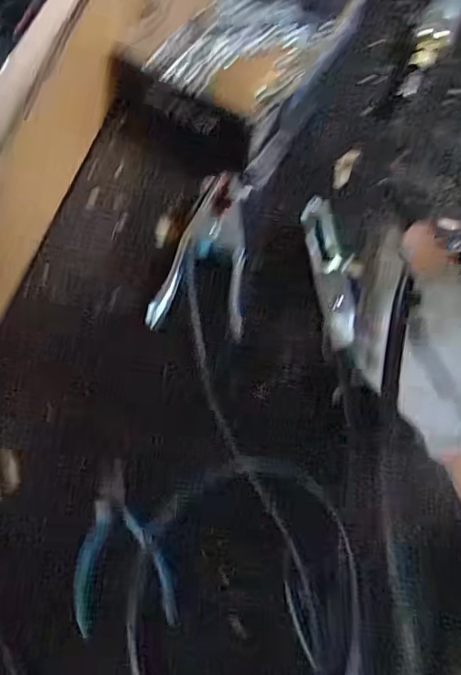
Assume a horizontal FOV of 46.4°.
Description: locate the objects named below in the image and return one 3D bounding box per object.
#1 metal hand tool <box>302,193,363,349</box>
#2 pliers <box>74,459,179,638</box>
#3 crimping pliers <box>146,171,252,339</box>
[{"bbox_3d":[0.086,-0.059,0.446,0.035,0.016,0.148,-3,59,-2],"label":"metal hand tool"},{"bbox_3d":[-0.090,0.160,0.409,0.068,0.011,0.122,-17,69,-8],"label":"pliers"},{"bbox_3d":[-0.018,-0.084,0.488,0.080,0.025,0.169,9,68,3],"label":"crimping pliers"}]

